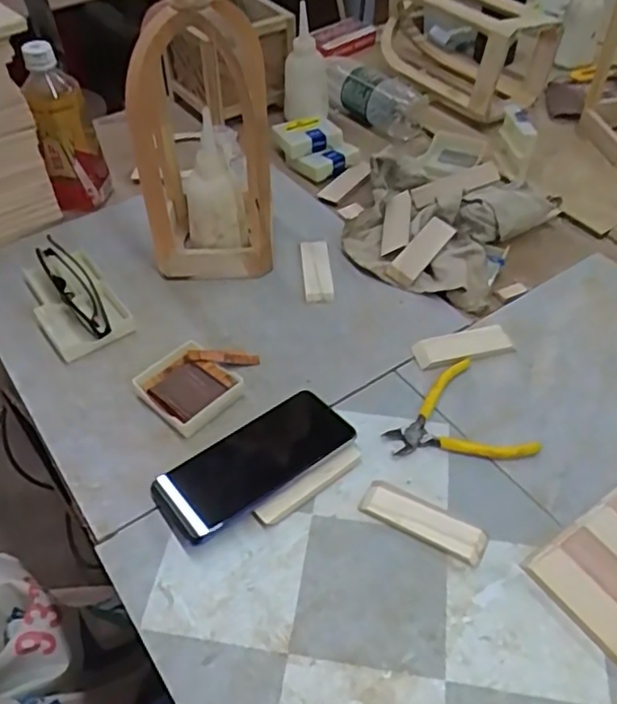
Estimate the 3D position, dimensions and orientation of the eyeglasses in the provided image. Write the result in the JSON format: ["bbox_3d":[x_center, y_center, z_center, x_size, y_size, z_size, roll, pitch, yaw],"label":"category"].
[{"bbox_3d":[-0.238,-0.071,0.645,0.037,0.034,0.150,-29,53,-22],"label":"eyeglasses"}]

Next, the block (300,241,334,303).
[{"bbox_3d":[0.009,-0.091,0.689,0.031,0.013,0.098,-4,48,-2],"label":"block"}]

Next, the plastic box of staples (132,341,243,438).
[{"bbox_3d":[-0.109,0.032,0.570,0.076,0.021,0.069,34,58,28],"label":"plastic box of staples"}]

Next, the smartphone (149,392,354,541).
[{"bbox_3d":[-0.043,0.091,0.526,0.161,0.013,0.071,-30,54,-23],"label":"smartphone"}]

